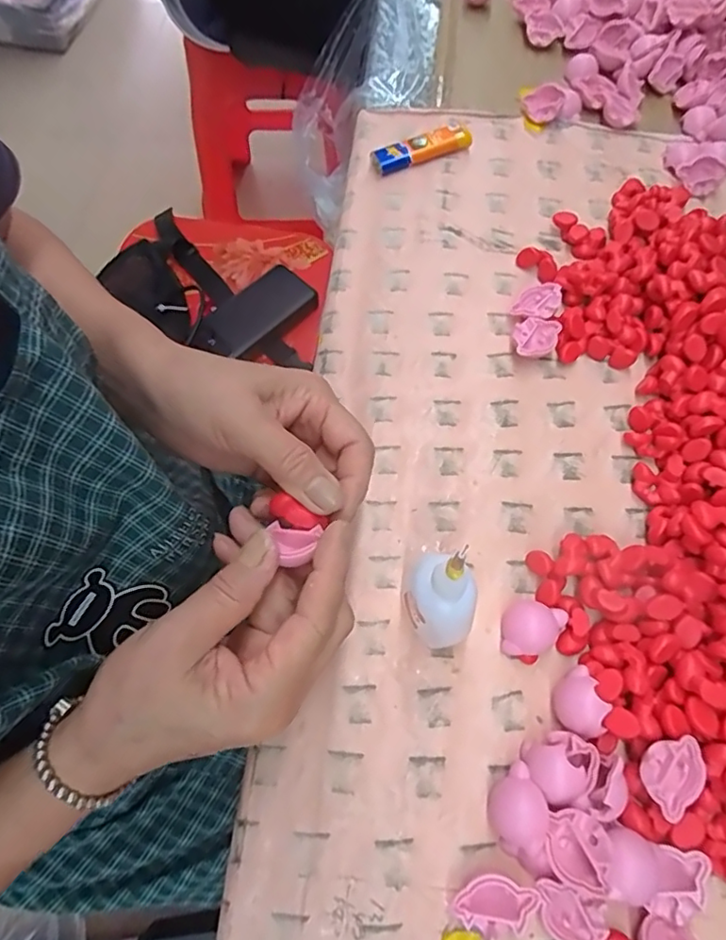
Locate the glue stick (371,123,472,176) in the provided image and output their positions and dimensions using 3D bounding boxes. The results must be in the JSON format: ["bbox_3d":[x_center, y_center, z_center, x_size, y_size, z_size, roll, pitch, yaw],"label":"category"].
[{"bbox_3d":[0.046,-0.256,0.445,0.075,0.016,0.021,-16,68,-8],"label":"glue stick"}]

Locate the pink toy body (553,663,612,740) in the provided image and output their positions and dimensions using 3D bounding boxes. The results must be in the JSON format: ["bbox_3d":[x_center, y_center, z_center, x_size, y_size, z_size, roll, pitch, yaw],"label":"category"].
[{"bbox_3d":[0.110,0.120,0.286,0.022,0.022,0.031,-22,69,-10],"label":"pink toy body"}]

